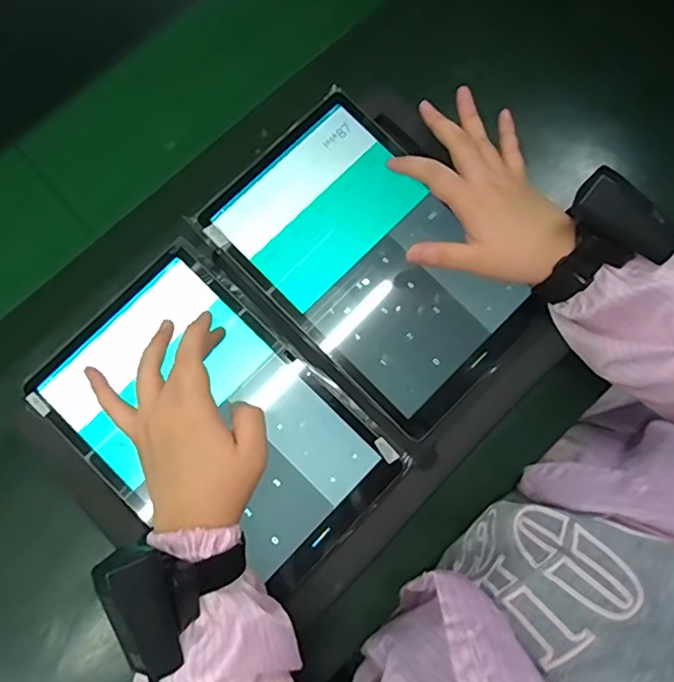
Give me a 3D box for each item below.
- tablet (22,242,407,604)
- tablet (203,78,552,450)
[{"bbox_3d":[-0.093,0.066,0.440,0.253,0.012,0.170,44,82,5],"label":"tablet"},{"bbox_3d":[0.031,-0.066,0.464,0.162,0.015,0.254,-44,84,-7],"label":"tablet"}]

